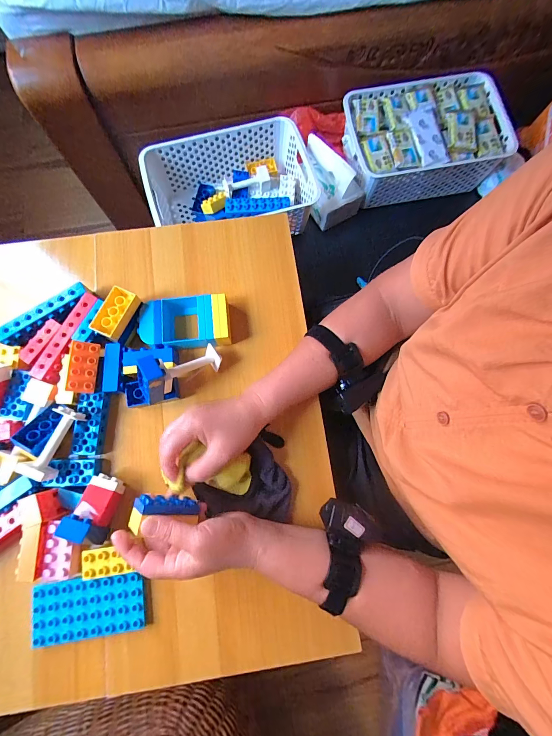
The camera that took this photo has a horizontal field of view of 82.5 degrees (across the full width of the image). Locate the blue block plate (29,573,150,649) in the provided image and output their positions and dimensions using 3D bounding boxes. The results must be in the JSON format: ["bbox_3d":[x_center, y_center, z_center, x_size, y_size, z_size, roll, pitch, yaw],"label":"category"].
[{"bbox_3d":[-0.218,0.278,0.369,0.126,0.012,0.061,-7,78,-2],"label":"blue block plate"}]

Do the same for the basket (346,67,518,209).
[{"bbox_3d":[0.302,-0.476,0.659,0.325,0.100,0.212,-12,78,-3],"label":"basket"}]

